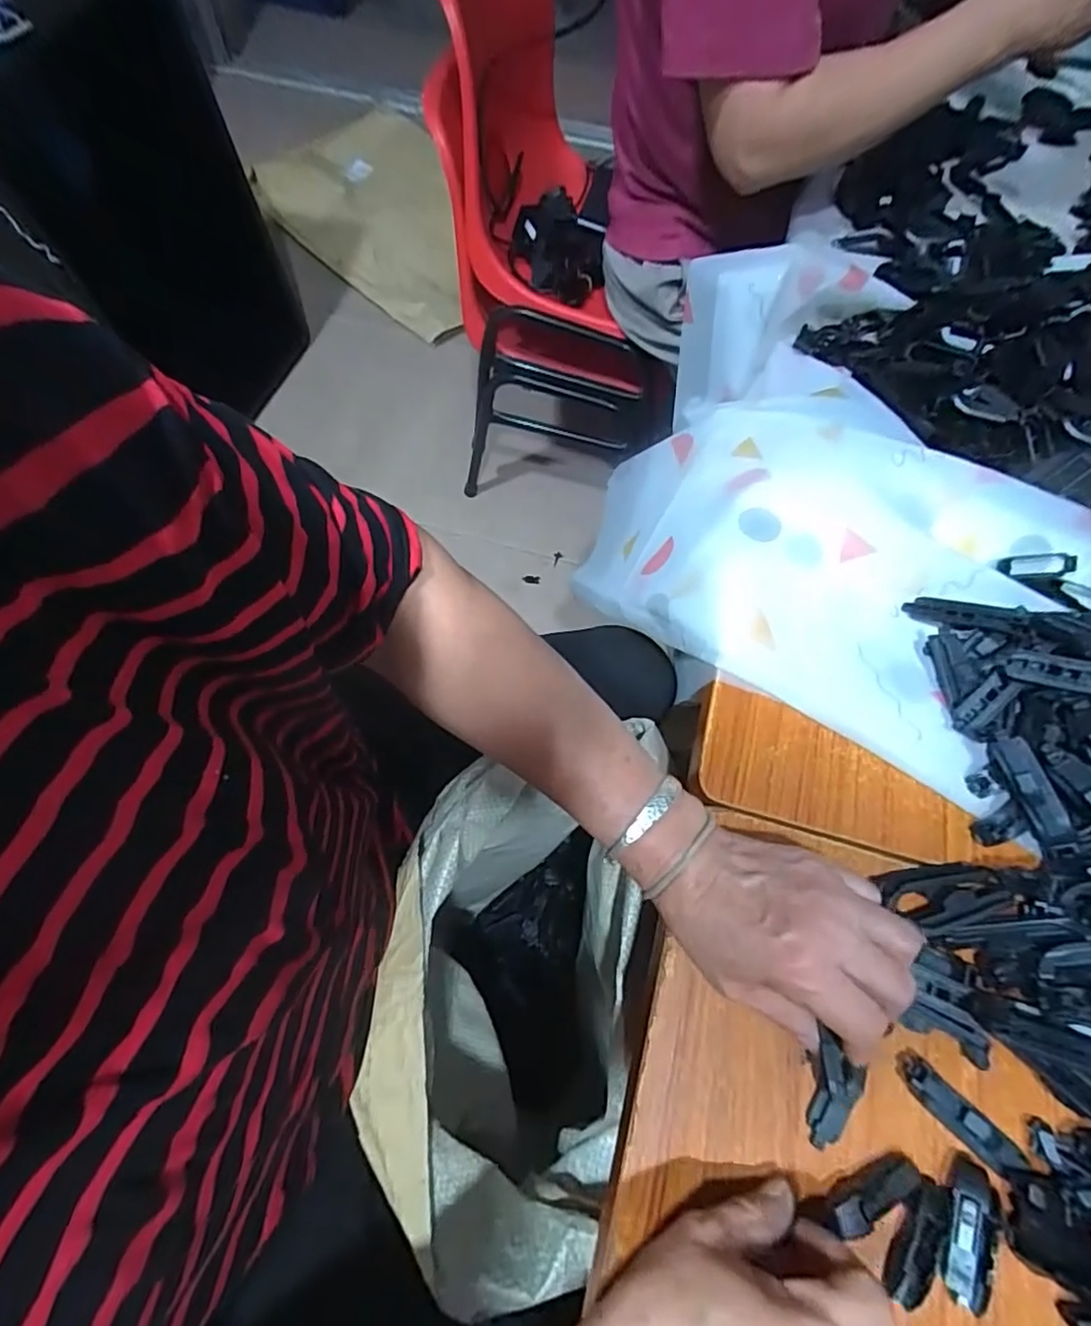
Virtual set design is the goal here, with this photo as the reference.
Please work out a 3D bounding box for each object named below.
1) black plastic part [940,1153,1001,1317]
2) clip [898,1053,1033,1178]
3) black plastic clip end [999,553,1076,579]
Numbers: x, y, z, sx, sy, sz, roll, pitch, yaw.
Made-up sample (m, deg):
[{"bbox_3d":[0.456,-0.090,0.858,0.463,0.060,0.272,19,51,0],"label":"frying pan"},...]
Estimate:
[{"bbox_3d":[0.211,0.283,0.300,0.023,0.017,0.060,26,68,8],"label":"black plastic part"},{"bbox_3d":[0.221,0.240,0.319,0.017,0.014,0.069,-40,74,-17],"label":"clip"},{"bbox_3d":[0.359,-0.071,0.440,0.056,0.004,0.017,-4,105,3],"label":"black plastic clip end"}]

